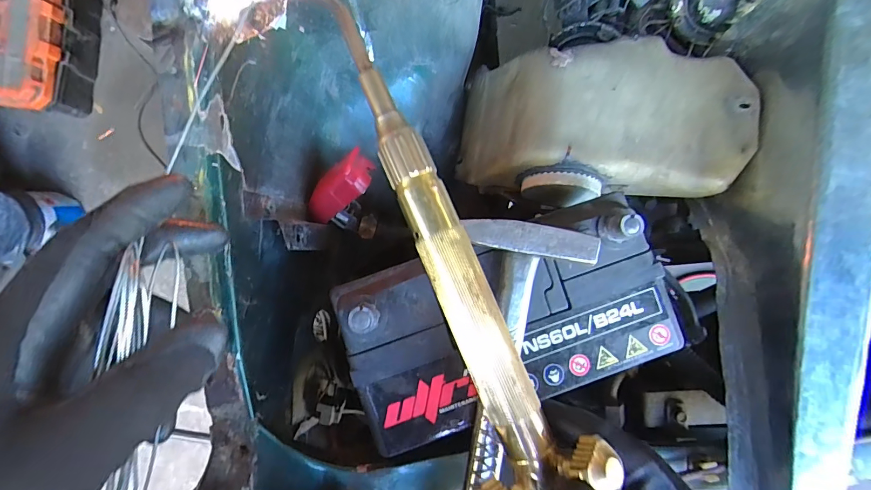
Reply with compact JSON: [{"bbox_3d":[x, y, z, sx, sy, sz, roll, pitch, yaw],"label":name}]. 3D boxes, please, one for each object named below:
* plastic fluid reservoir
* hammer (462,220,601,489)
[{"bbox_3d":[0.149,-0.112,0.399,0.234,0.121,0.144,3,91,-2],"label":"plastic fluid reservoir"},{"bbox_3d":[0.055,0.120,0.274,0.093,0.034,0.273,3,91,-2],"label":"hammer"}]

